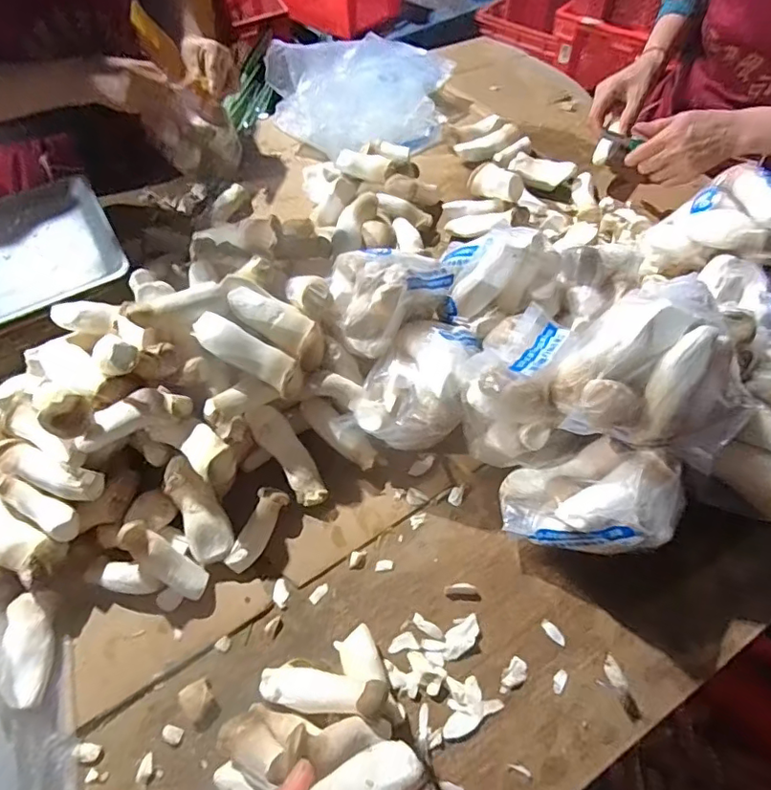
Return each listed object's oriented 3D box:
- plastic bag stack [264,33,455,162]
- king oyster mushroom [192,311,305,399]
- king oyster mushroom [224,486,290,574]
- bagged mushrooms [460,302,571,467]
[{"bbox_3d":[-0.044,-0.524,0.914,0.287,0.122,0.258,-2,56,2],"label":"plastic bag stack"},{"bbox_3d":[-0.134,-0.041,0.537,0.117,0.031,0.034,32,60,-8],"label":"king oyster mushroom"},{"bbox_3d":[-0.130,0.134,0.544,0.027,0.025,0.084,23,60,17],"label":"king oyster mushroom"},{"bbox_3d":[0.126,-0.019,0.530,0.089,0.116,0.148,10,57,10],"label":"bagged mushrooms"}]

